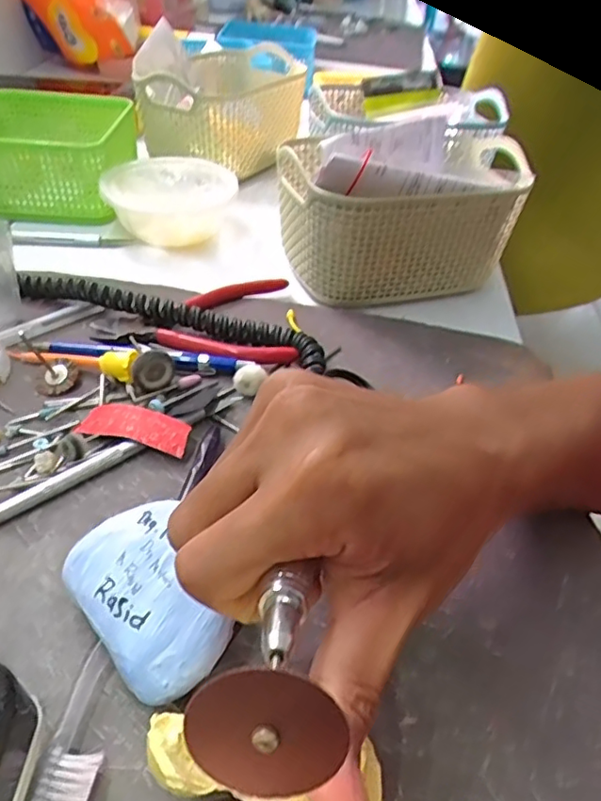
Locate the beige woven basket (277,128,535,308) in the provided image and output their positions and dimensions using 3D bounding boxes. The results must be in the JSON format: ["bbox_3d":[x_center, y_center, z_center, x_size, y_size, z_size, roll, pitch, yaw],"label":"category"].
[{"bbox_3d":[0.076,-0.148,0.449,0.188,0.098,0.152,-5,43,-12],"label":"beige woven basket"}]

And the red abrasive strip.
[{"bbox_3d":[-0.085,0.014,0.305,0.058,0.012,0.020,13,42,8],"label":"red abrasive strip"}]

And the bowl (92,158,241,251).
[{"bbox_3d":[-0.103,-0.159,0.482,0.101,0.045,0.087,3,42,-4],"label":"bowl"}]

